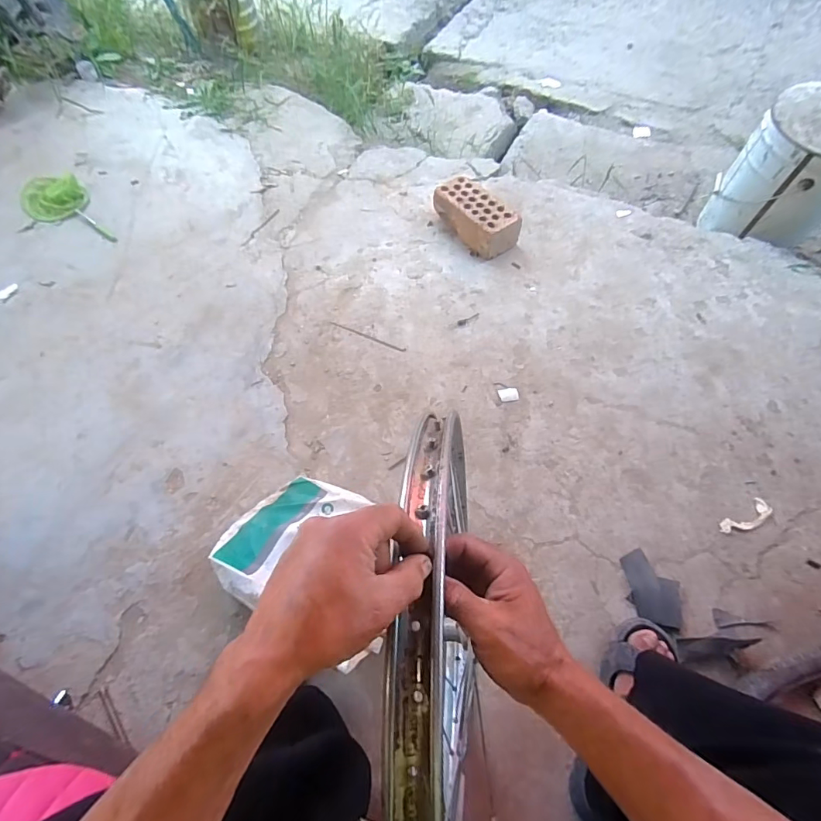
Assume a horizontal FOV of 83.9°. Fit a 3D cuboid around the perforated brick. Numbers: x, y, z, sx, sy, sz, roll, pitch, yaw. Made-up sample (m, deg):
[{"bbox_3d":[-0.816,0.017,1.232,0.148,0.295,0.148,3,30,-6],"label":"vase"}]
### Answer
[{"bbox_3d":[0.170,-0.510,1.202,0.120,0.083,0.235,-33,66,-14],"label":"perforated brick"}]

